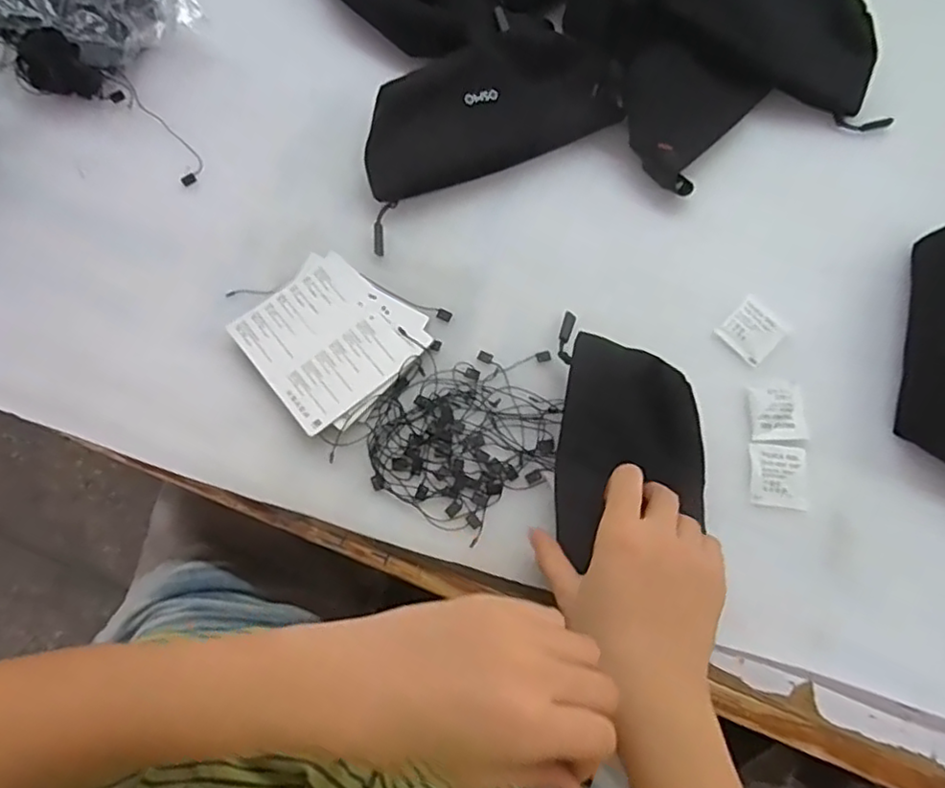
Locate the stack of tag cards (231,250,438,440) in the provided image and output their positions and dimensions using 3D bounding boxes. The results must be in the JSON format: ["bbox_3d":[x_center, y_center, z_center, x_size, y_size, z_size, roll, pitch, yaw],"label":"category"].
[{"bbox_3d":[-0.097,-0.038,0.455,0.107,0.013,0.107,44,79,9],"label":"stack of tag cards"}]

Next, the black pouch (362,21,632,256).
[{"bbox_3d":[0.003,-0.210,0.494,0.215,0.038,0.099,-32,78,-9],"label":"black pouch"}]

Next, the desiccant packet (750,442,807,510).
[{"bbox_3d":[0.208,0.056,0.443,0.037,0.004,0.042,7,75,0],"label":"desiccant packet"}]

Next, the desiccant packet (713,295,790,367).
[{"bbox_3d":[0.203,-0.046,0.474,0.041,0.004,0.038,-43,80,-11],"label":"desiccant packet"}]

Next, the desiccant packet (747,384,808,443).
[{"bbox_3d":[0.213,0.014,0.455,0.039,0.004,0.040,1,75,-1],"label":"desiccant packet"}]

